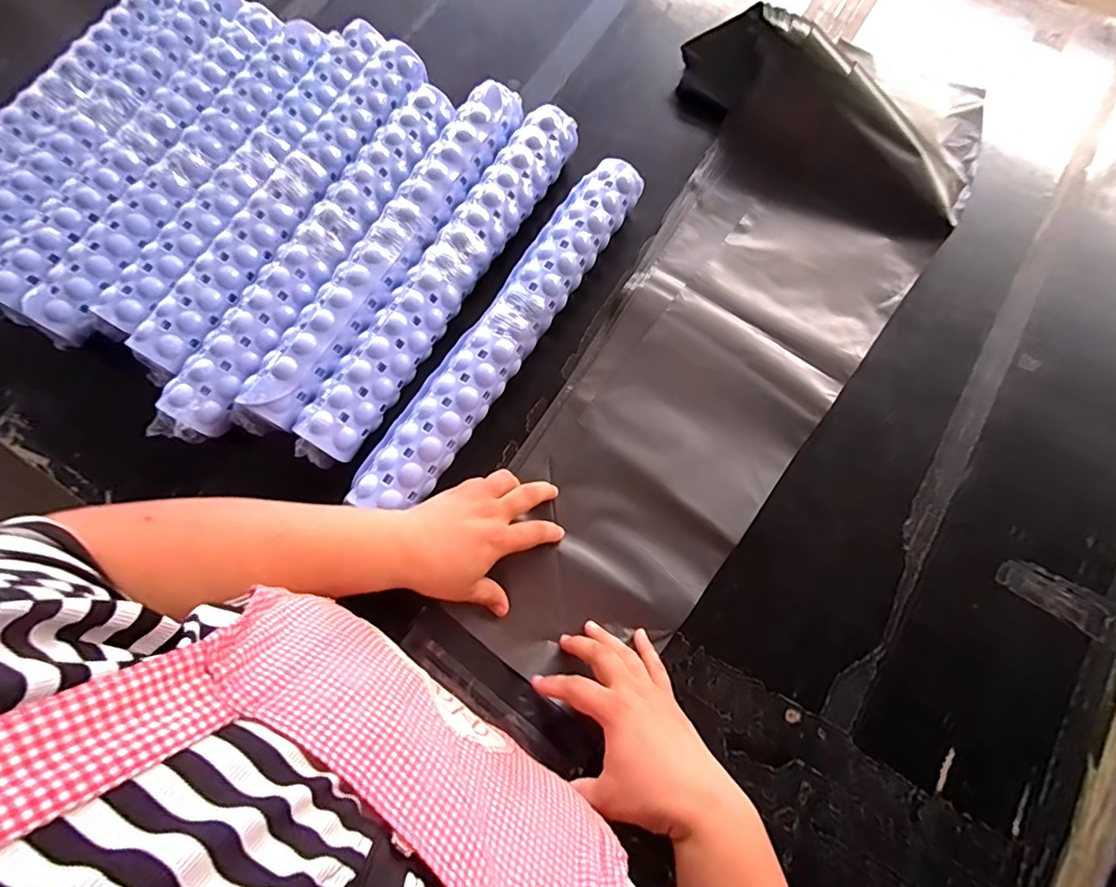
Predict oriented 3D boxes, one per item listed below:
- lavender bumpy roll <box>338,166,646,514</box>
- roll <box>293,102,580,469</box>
[{"bbox_3d":[-0.055,-0.113,0.538,0.069,0.054,0.457,32,77,9],"label":"lavender bumpy roll"},{"bbox_3d":[-0.121,-0.181,0.557,0.065,0.055,0.472,30,77,8],"label":"roll"}]

